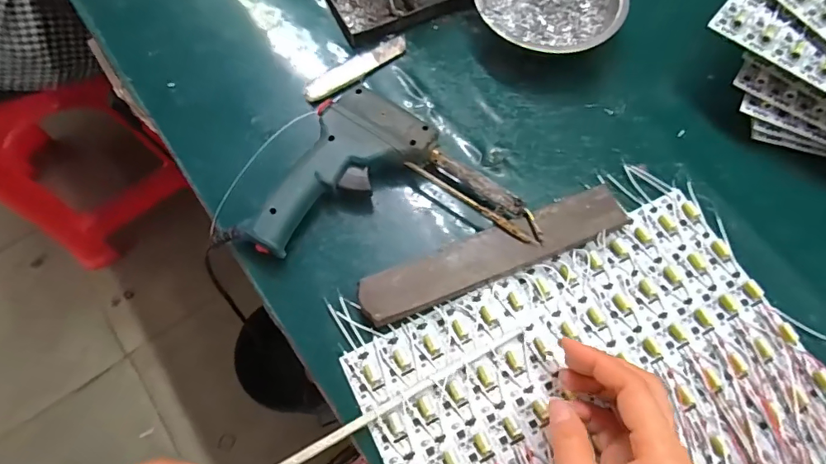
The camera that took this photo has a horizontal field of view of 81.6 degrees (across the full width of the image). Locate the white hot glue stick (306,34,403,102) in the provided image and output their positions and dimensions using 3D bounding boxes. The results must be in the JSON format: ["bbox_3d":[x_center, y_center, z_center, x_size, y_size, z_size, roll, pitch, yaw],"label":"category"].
[{"bbox_3d":[-0.049,-0.143,0.414,0.103,0.011,0.021,-37,73,-15],"label":"white hot glue stick"}]

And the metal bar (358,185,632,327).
[{"bbox_3d":[0.060,0.017,0.346,0.199,0.018,0.034,-21,70,-10],"label":"metal bar"}]

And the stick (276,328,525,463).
[{"bbox_3d":[-0.020,0.115,0.307,0.215,0.009,0.007,-26,71,-13],"label":"stick"}]

